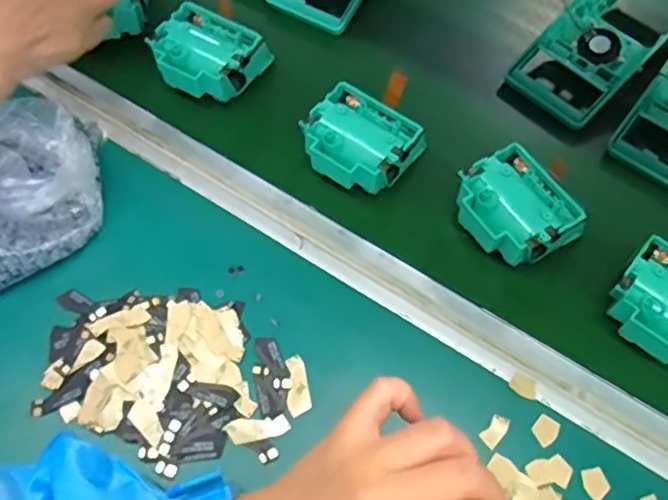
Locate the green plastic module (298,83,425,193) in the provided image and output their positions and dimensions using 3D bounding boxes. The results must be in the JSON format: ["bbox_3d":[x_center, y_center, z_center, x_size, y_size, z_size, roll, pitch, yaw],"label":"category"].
[{"bbox_3d":[0.019,-0.077,0.470,0.075,0.044,0.069,32,65,15],"label":"green plastic module"}]

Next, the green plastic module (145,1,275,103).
[{"bbox_3d":[-0.102,-0.153,0.506,0.075,0.041,0.069,27,63,12],"label":"green plastic module"}]

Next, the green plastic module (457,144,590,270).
[{"bbox_3d":[0.124,-0.024,0.445,0.068,0.041,0.076,-27,65,-16],"label":"green plastic module"}]

